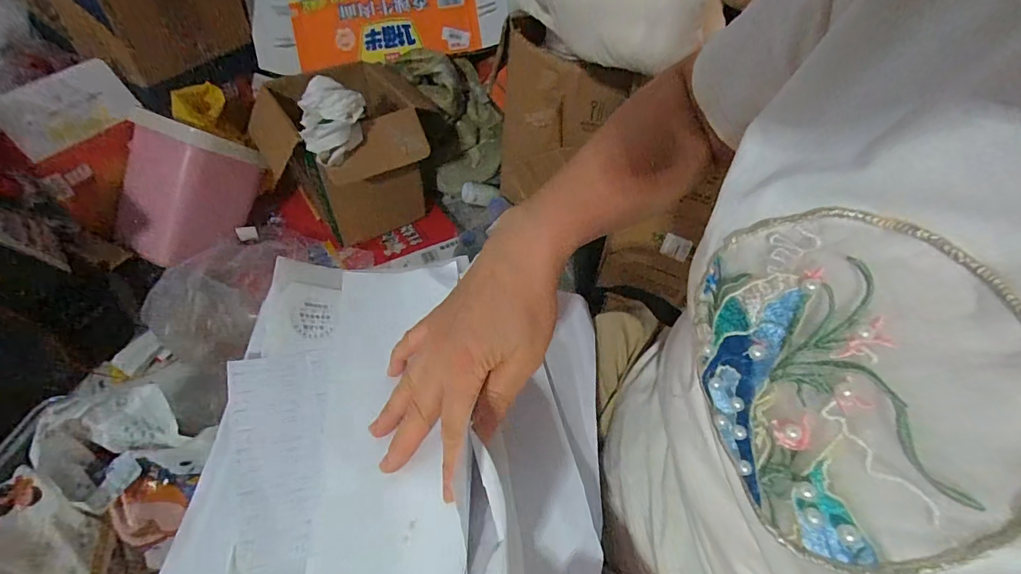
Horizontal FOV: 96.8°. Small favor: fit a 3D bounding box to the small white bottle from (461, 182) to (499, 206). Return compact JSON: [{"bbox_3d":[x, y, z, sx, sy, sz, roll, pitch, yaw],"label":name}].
[{"bbox_3d":[-0.082,-0.251,1.209,0.097,0.051,0.048,9,50,6],"label":"small white bottle"}]

